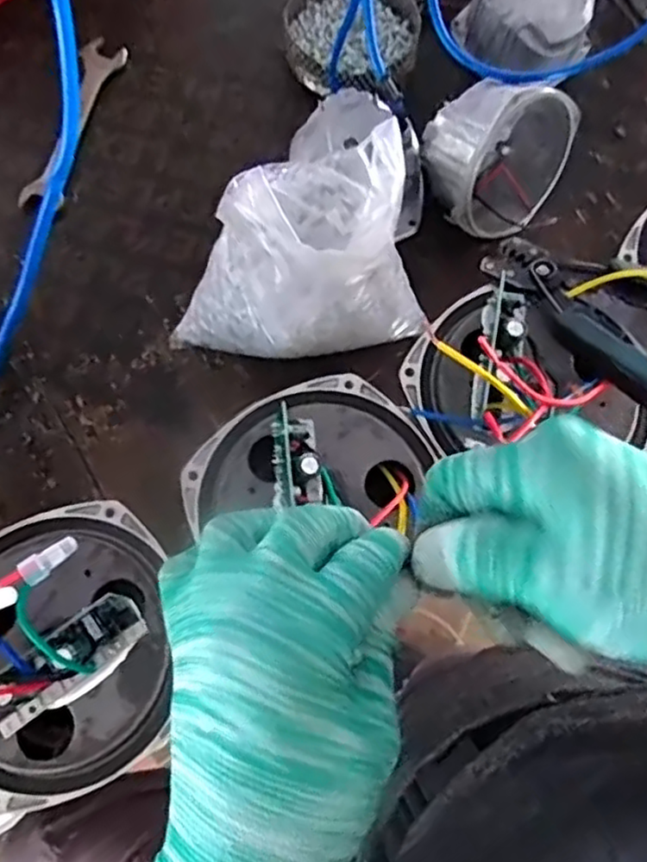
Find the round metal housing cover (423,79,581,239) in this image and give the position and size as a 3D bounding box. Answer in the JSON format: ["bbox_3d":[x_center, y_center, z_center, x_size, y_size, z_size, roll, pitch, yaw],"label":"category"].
[{"bbox_3d":[0.156,-0.254,0.619,0.079,0.130,0.132,44,115,35],"label":"round metal housing cover"}]

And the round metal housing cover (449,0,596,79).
[{"bbox_3d":[0.215,-0.423,0.698,0.125,0.077,0.111,-21,74,-8],"label":"round metal housing cover"}]

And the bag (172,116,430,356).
[{"bbox_3d":[-0.018,-0.138,0.557,0.208,0.172,0.152,-38,77,-12],"label":"bag"}]

